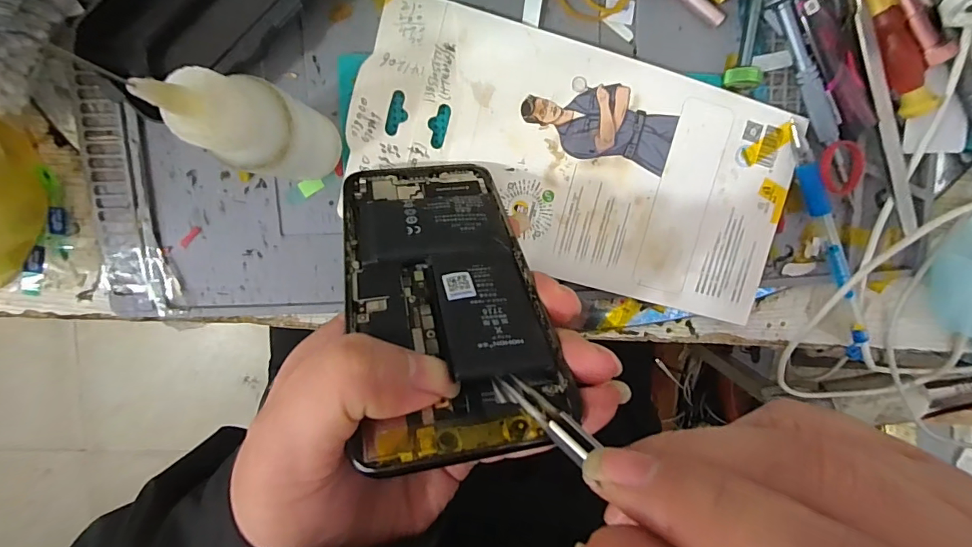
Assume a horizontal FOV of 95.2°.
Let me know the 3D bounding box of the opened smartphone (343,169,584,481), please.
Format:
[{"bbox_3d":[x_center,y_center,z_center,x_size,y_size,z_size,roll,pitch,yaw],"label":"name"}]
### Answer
[{"bbox_3d":[-0.018,-0.001,0.171,0.068,0.141,0.010,-9,138,-9],"label":"opened smartphone"}]

